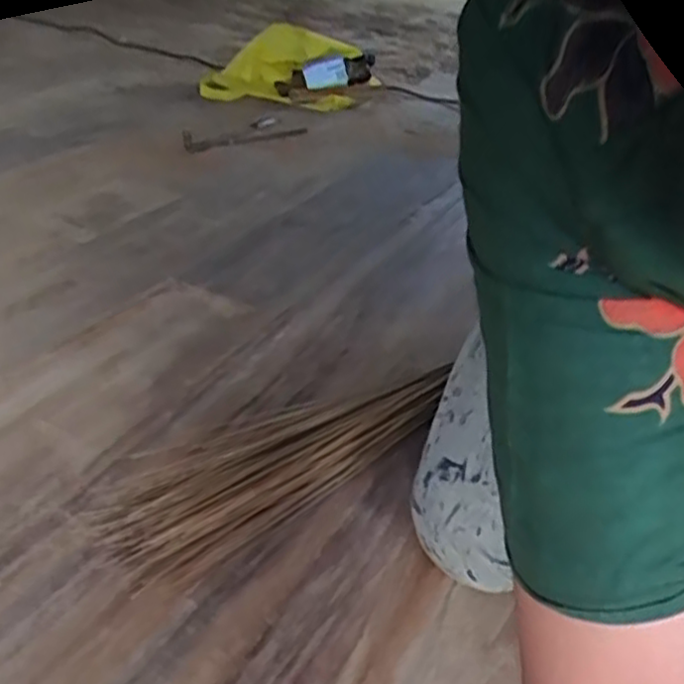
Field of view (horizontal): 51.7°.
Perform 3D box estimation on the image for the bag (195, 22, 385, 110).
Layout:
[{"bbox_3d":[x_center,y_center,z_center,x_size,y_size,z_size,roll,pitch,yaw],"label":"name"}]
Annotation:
[{"bbox_3d":[-0.135,-0.677,1.739,0.424,0.147,0.240,9,35,-1],"label":"bag"}]

